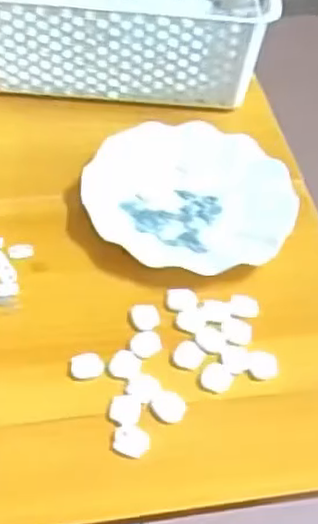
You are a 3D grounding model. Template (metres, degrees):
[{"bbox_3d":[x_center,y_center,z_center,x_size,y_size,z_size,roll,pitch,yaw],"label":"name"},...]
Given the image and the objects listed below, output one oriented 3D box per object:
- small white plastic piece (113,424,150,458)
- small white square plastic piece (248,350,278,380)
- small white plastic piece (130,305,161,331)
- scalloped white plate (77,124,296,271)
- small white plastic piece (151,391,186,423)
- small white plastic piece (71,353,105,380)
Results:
[{"bbox_3d":[-0.019,0.121,0.466,0.024,0.004,0.021,18,49,9],"label":"small white plastic piece"},{"bbox_3d":[0.077,0.077,0.512,0.023,0.007,0.022,21,50,12],"label":"small white square plastic piece"},{"bbox_3d":[-0.010,0.043,0.536,0.022,0.004,0.025,-4,50,-10],"label":"small white plastic piece"},{"bbox_3d":[0.028,-0.061,0.617,0.181,0.026,0.168,3,49,-4],"label":"scalloped white plate"},{"bbox_3d":[0.007,0.101,0.483,0.023,0.004,0.022,3,49,-4],"label":"small white plastic piece"},{"bbox_3d":[-0.052,0.075,0.500,0.024,0.004,0.022,3,49,-4],"label":"small white plastic piece"}]

